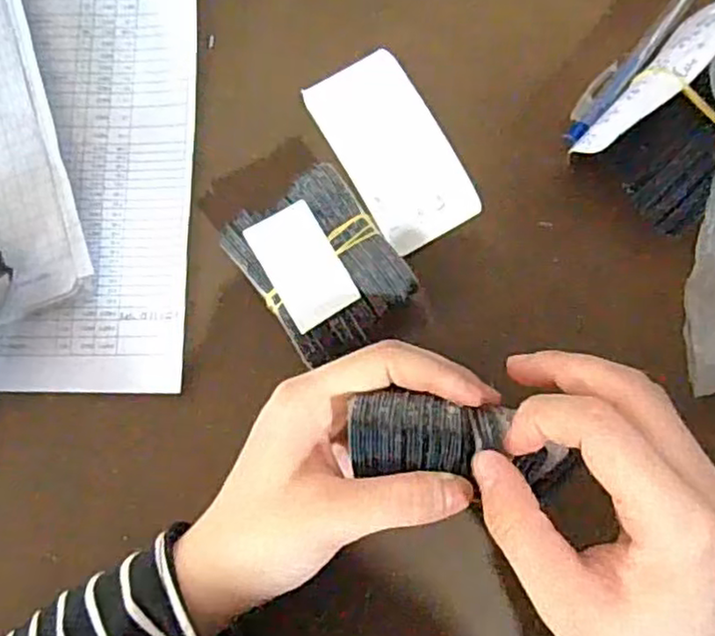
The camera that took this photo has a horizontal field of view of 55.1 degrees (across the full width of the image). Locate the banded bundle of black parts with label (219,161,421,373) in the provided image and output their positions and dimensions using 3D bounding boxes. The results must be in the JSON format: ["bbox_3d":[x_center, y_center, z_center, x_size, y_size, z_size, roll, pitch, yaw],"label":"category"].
[{"bbox_3d":[-0.018,-0.024,0.321,0.067,0.038,0.081,-34,83,-3],"label":"banded bundle of black parts with label"}]

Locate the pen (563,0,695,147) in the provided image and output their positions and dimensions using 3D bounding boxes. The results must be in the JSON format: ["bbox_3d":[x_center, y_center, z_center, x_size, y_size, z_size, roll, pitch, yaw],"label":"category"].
[{"bbox_3d":[0.147,-0.139,0.344,0.015,0.011,0.136,42,86,8],"label":"pen"}]

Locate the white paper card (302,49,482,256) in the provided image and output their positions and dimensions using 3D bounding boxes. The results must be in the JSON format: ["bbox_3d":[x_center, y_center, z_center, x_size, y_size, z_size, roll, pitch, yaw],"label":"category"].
[{"bbox_3d":[0.017,-0.084,0.346,0.051,0.008,0.100,-29,81,-1],"label":"white paper card"}]

